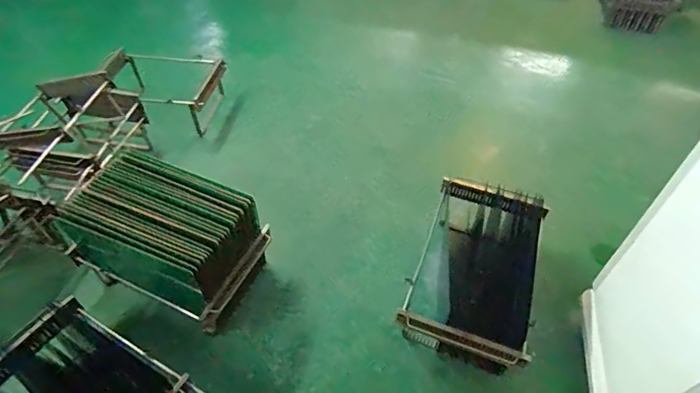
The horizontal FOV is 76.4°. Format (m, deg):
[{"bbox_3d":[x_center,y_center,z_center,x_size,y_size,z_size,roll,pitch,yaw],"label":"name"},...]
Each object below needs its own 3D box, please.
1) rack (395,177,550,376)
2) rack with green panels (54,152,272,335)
[{"bbox_3d":[0.460,0.286,1.663,0.424,0.211,0.699,19,51,16],"label":"rack"},{"bbox_3d":[-0.678,0.168,1.681,0.675,0.435,0.394,21,52,18],"label":"rack with green panels"}]

